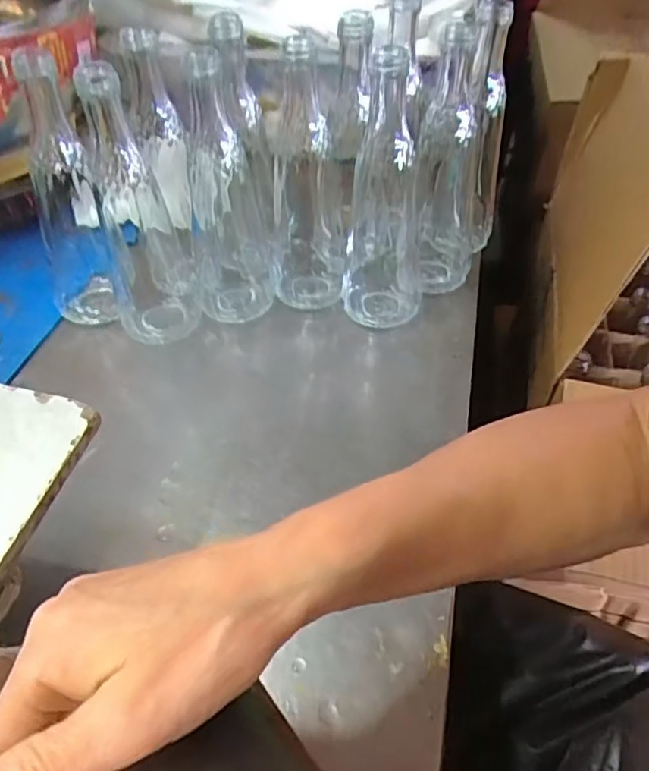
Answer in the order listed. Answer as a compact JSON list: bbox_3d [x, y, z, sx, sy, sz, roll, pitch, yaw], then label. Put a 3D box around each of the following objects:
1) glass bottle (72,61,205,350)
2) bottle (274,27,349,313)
[{"bbox_3d":[-0.142,-0.133,0.468,0.063,0.209,0.051,-8,48,-13],"label":"glass bottle"},{"bbox_3d":[-0.014,-0.166,0.502,0.064,0.204,0.075,6,47,0],"label":"bottle"}]

